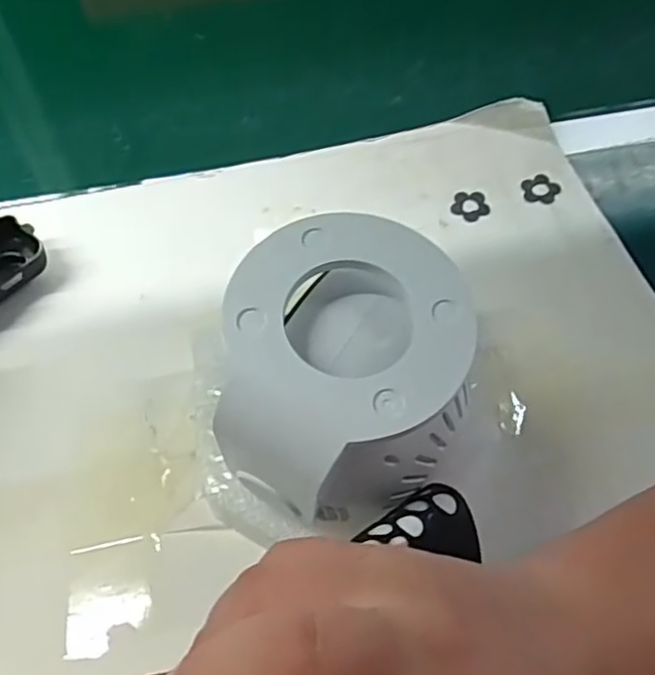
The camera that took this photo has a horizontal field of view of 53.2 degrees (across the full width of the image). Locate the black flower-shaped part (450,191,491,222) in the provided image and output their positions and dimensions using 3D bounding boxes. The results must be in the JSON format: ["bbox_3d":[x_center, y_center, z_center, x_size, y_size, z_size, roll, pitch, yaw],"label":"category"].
[{"bbox_3d":[0.102,-0.094,0.462,0.026,0.004,0.029,15,58,12],"label":"black flower-shaped part"}]

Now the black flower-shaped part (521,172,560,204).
[{"bbox_3d":[0.152,-0.106,0.465,0.026,0.004,0.029,5,56,5],"label":"black flower-shaped part"}]

